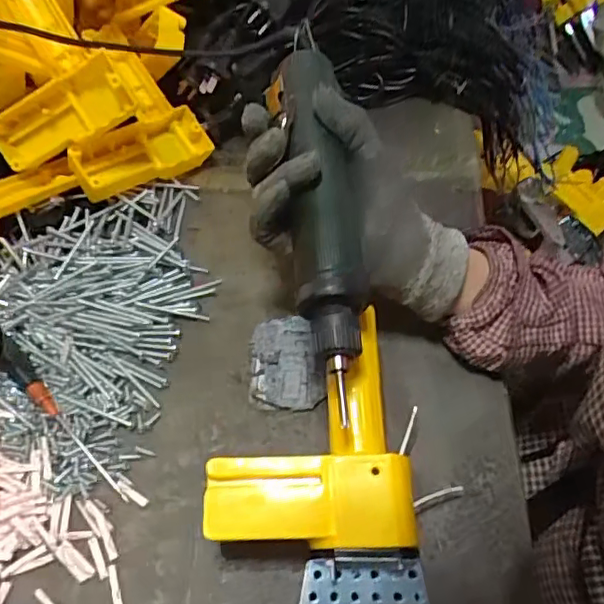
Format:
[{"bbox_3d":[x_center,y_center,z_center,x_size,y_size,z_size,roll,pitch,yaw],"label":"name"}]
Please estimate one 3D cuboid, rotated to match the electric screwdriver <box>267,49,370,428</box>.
[{"bbox_3d":[0.012,-0.057,0.350,0.041,0.049,0.233,-6,70,-2],"label":"electric screwdriver"}]

